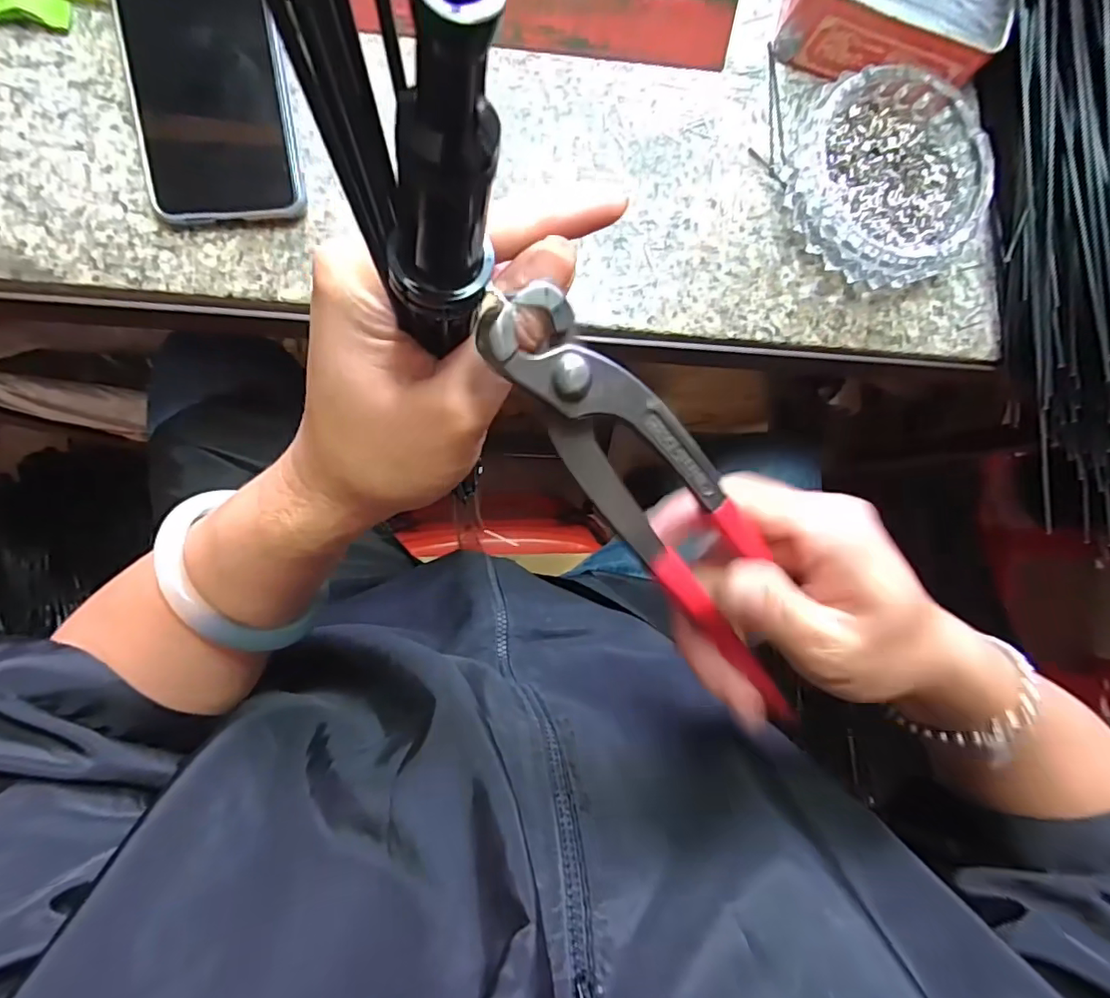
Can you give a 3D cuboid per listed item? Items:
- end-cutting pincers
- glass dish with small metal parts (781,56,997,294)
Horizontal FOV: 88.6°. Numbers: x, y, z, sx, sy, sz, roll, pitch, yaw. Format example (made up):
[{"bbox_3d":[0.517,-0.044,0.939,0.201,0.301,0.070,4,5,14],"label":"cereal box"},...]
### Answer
[{"bbox_3d":[0.045,0.011,0.182,0.036,0.010,0.186,-43,119,-7],"label":"end-cutting pincers"},{"bbox_3d":[0.198,-0.190,0.342,0.117,0.032,0.116,0,89,-9],"label":"glass dish with small metal parts"}]

